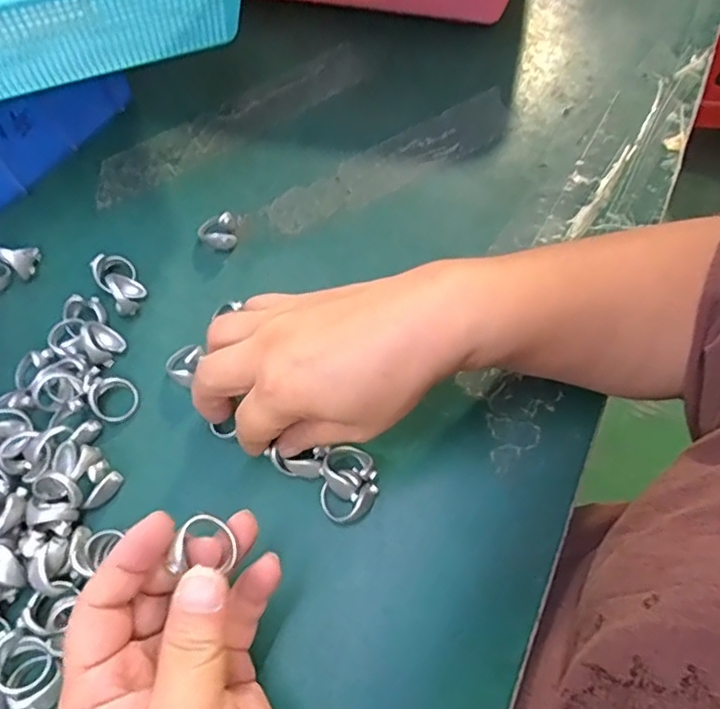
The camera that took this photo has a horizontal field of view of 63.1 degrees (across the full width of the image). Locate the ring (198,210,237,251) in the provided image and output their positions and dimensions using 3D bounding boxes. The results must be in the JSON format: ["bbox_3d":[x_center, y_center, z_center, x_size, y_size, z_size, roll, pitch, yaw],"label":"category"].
[{"bbox_3d":[-0.092,-0.081,0.379,0.024,0.020,0.019,29,66,14],"label":"ring"}]

